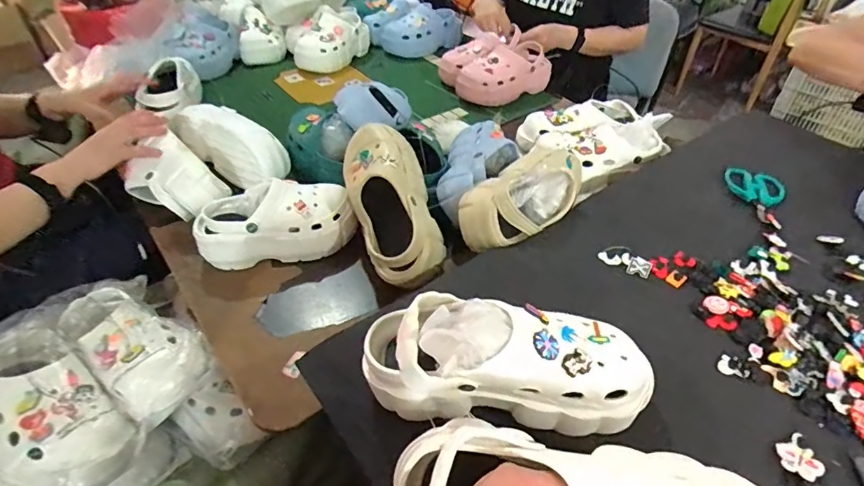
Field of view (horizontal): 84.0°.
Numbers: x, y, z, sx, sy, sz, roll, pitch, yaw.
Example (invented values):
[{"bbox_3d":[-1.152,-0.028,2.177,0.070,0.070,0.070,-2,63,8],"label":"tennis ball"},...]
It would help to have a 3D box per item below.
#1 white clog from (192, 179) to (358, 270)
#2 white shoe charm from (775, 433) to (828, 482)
[{"bbox_3d":[-0.245,-0.032,0.755,0.237,0.102,0.089,-17,45,-19],"label":"white clog"},{"bbox_3d":[0.334,0.194,0.434,0.041,0.008,0.036,-17,45,-18],"label":"white shoe charm"}]

